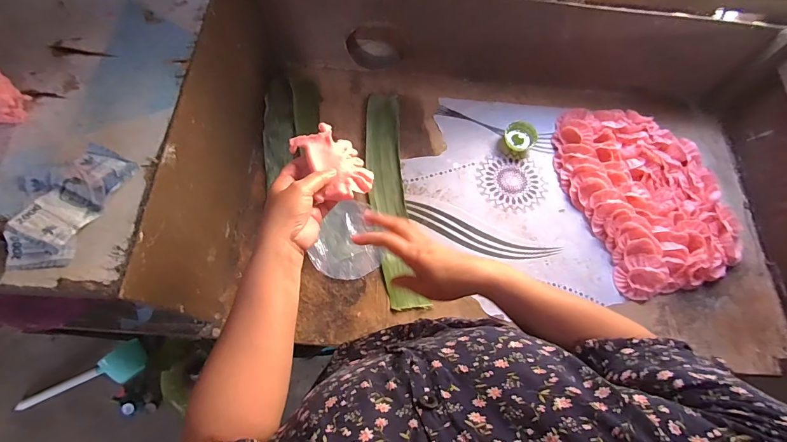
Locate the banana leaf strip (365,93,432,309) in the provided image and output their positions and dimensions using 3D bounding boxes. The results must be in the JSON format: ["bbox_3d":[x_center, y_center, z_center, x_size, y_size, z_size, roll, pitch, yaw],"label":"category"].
[{"bbox_3d":[-0.006,-0.052,0.686,0.073,0.009,0.424,-6,70,-4],"label":"banana leaf strip"}]

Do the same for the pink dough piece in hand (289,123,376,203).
[{"bbox_3d":[-0.070,-0.068,0.442,0.069,0.040,0.088,-30,73,-12],"label":"pink dough piece in hand"}]

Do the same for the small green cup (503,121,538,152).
[{"bbox_3d":[0.243,-0.164,0.720,0.058,0.029,0.052,32,72,10],"label":"small green cup"}]

